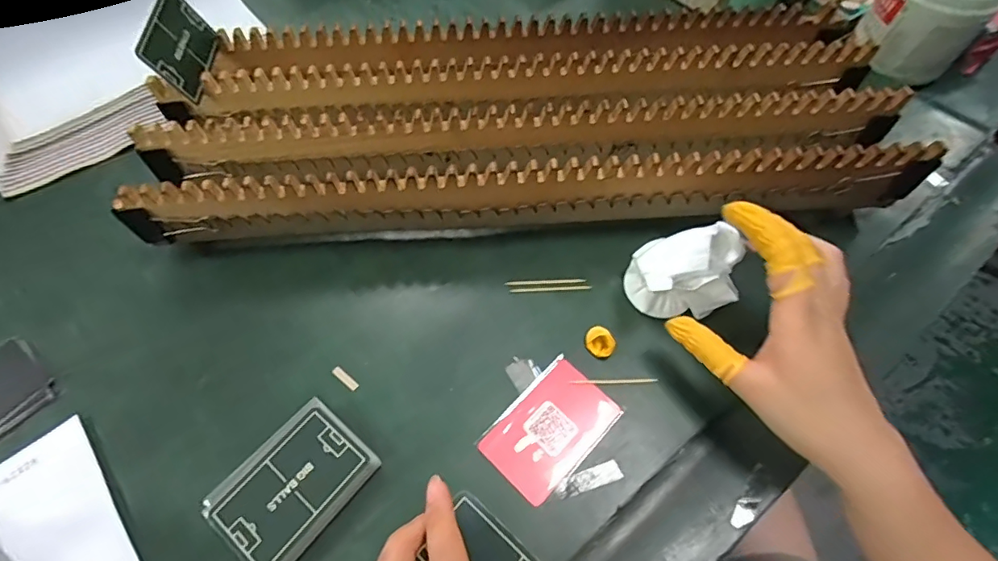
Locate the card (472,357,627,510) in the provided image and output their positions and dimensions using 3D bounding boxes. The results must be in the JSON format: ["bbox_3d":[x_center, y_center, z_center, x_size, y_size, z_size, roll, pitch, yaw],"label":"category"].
[{"bbox_3d":[0.035,0.097,0.334,0.057,0.004,0.086,40,68,20],"label":"card"}]

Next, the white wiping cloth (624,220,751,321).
[{"bbox_3d":[0.132,-0.005,0.357,0.077,0.064,0.050,-2,61,-1],"label":"white wiping cloth"}]

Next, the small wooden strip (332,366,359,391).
[{"bbox_3d":[-0.108,0.069,0.353,0.023,0.004,0.006,36,67,18],"label":"small wooden strip"}]

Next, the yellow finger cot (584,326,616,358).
[{"bbox_3d":[0.072,0.044,0.356,0.014,0.017,0.022,-26,64,-14],"label":"yellow finger cot"}]

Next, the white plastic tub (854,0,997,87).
[{"bbox_3d":[0.426,-0.268,0.491,0.091,0.090,0.092,0,61,0],"label":"white plastic tub"}]

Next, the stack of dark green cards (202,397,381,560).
[{"bbox_3d":[-0.127,0.125,0.310,0.066,0.018,0.087,36,67,18],"label":"stack of dark green cards"}]

